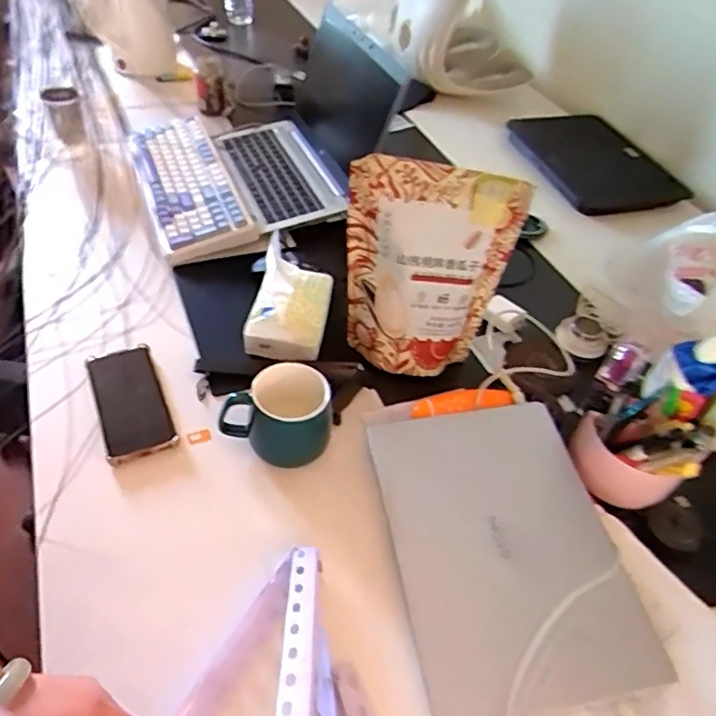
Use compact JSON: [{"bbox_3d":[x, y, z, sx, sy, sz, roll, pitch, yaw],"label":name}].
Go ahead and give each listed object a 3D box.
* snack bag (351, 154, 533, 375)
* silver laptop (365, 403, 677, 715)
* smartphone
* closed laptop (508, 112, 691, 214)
[{"bbox_3d":[0.079,-0.098,0.696,0.195,0.251,0.080,10,47,3],"label":"snack bag"},{"bbox_3d":[0.143,0.184,0.592,0.213,0.016,0.306,-11,52,-4],"label":"silver laptop"},{"bbox_3d":[-0.272,0.050,0.690,0.077,0.019,0.172,-17,51,-21],"label":"smartphone"},{"bbox_3d":[0.478,-0.419,1.193,0.228,0.031,0.358,-9,48,-14],"label":"closed laptop"}]

